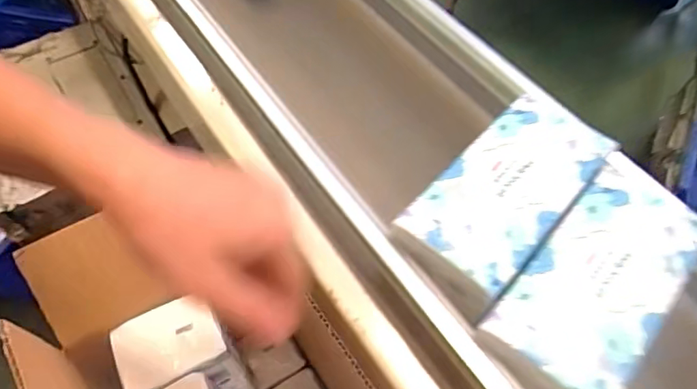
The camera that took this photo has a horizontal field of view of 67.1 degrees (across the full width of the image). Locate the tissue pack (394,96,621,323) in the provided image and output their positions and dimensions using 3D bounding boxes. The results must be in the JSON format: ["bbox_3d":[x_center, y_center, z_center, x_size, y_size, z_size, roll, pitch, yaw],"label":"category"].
[{"bbox_3d":[0.120,0.002,0.402,0.167,0.047,0.088,-38,62,-24],"label":"tissue pack"}]

